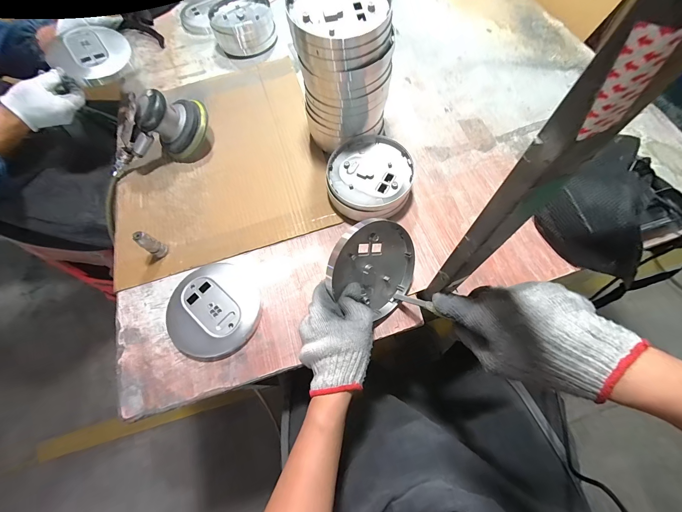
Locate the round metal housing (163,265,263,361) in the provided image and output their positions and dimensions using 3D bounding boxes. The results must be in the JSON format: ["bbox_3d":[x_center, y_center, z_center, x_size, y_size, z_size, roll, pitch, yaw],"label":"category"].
[{"bbox_3d":[-0.186,0.077,0.426,0.130,0.022,0.136,-1,67,3],"label":"round metal housing"}]

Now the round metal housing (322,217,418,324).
[{"bbox_3d":[0.046,0.016,0.395,0.119,0.129,0.023,-47,30,-14],"label":"round metal housing"}]

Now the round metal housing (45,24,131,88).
[{"bbox_3d":[-0.456,-0.369,0.534,0.125,0.030,0.112,-37,84,-18],"label":"round metal housing"}]

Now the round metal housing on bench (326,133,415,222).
[{"bbox_3d":[0.049,-0.131,0.488,0.135,0.045,0.136,-1,67,3],"label":"round metal housing on bench"}]

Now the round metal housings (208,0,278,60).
[{"bbox_3d":[-0.223,-0.526,0.667,0.131,0.057,0.126,-22,68,-6],"label":"round metal housings"}]

